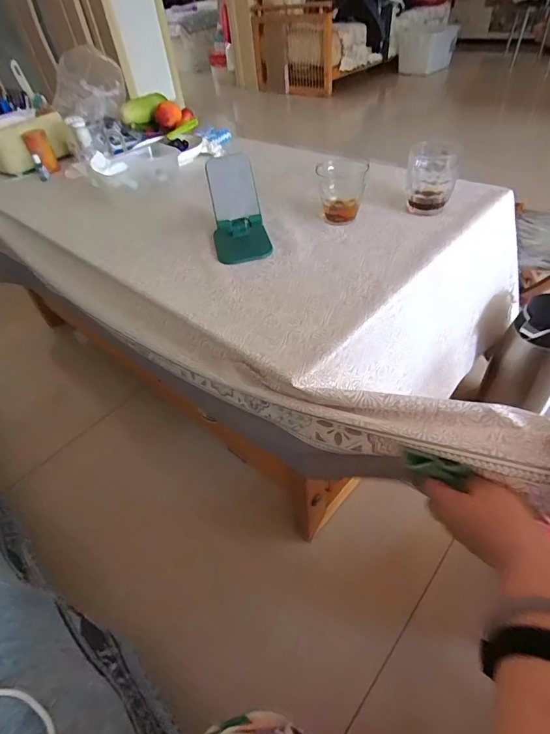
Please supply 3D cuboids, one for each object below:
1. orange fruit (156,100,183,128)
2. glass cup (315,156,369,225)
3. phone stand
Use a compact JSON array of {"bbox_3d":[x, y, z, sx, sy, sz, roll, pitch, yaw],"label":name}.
[{"bbox_3d":[-0.293,-0.696,1.110,0.067,0.053,0.069,-13,44,-6],"label":"orange fruit"},{"bbox_3d":[0.113,-0.297,0.678,0.072,0.085,0.079,-4,44,4],"label":"glass cup"},{"bbox_3d":[-0.060,-0.244,0.616,0.081,0.129,0.090,-13,44,-6],"label":"phone stand"}]

